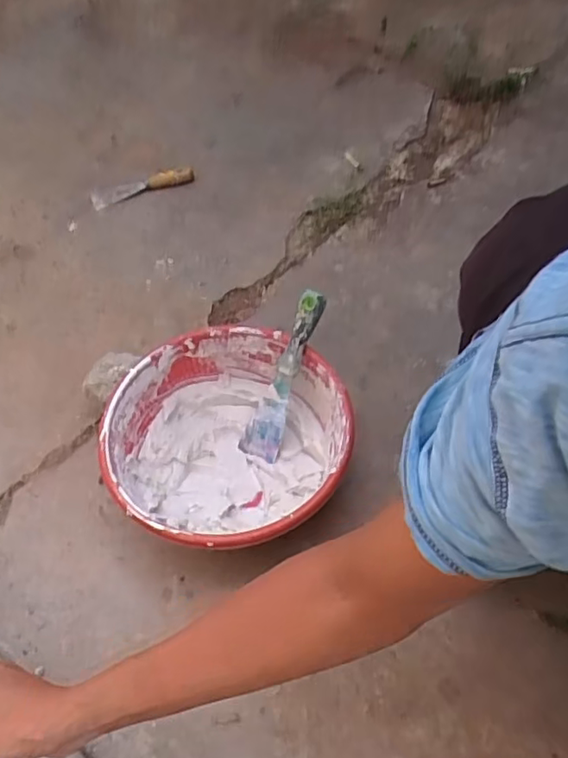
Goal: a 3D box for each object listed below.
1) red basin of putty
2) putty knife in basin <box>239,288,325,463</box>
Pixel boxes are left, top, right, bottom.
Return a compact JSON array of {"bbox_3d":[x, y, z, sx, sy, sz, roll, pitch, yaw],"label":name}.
[{"bbox_3d":[-0.061,0.074,0.659,0.244,0.108,0.249,-2,56,3],"label":"red basin of putty"},{"bbox_3d":[0.002,-0.002,0.675,0.043,0.199,0.016,26,17,20],"label":"putty knife in basin"}]

